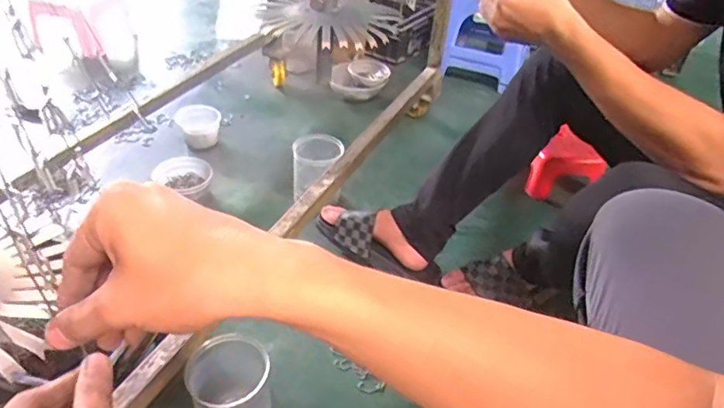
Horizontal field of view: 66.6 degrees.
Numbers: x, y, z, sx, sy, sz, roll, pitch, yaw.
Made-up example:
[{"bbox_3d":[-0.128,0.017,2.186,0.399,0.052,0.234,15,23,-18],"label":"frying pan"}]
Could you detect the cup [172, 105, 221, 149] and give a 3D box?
[{"bbox_3d":[-0.392,-0.188,1.322,0.107,0.068,0.094,-9,40,-16],"label":"cup"}]

